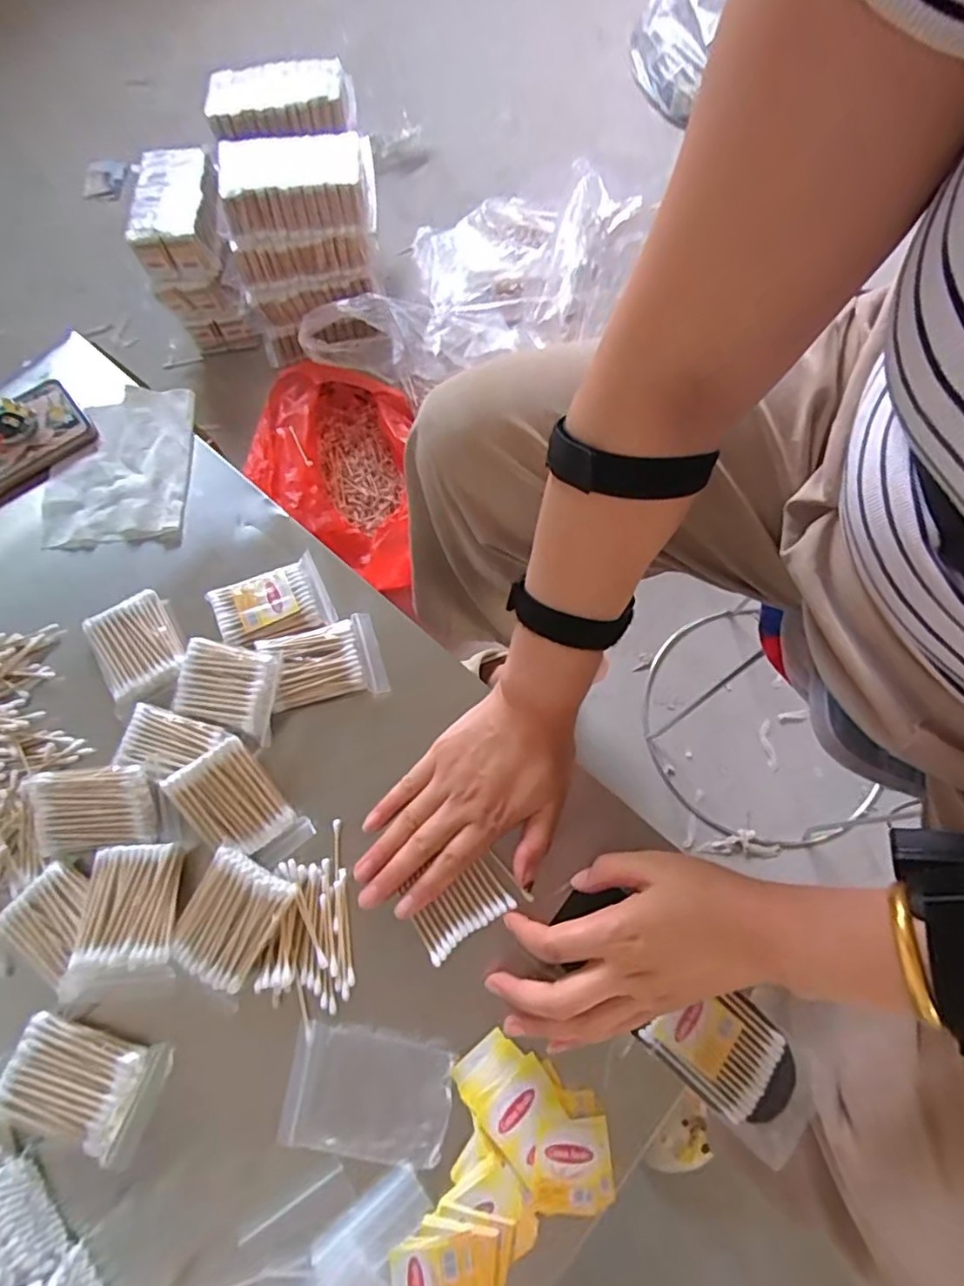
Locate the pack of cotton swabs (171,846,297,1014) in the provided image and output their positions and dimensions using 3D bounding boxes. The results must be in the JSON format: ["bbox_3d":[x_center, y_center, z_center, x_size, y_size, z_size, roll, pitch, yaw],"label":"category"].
[{"bbox_3d":[-0.163,0.180,0.393,0.056,0.020,0.080,28,74,10],"label":"pack of cotton swabs"}]

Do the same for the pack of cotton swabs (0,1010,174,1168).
[{"bbox_3d":[-0.241,0.268,0.371,0.085,0.022,0.060,13,72,6],"label":"pack of cotton swabs"}]

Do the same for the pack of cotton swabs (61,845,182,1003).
[{"bbox_3d":[-0.229,0.174,0.392,0.061,0.022,0.085,-8,71,-1],"label":"pack of cotton swabs"}]

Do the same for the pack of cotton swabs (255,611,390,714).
[{"bbox_3d":[-0.118,0.015,0.459,0.081,0.021,0.062,-18,71,-5],"label":"pack of cotton swabs"}]

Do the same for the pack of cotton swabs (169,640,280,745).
[{"bbox_3d":[-0.182,0.032,0.441,0.077,0.010,0.061,10,85,14],"label":"pack of cotton swabs"}]

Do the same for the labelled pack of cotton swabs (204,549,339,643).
[{"bbox_3d":[-0.162,-0.029,0.475,0.083,0.009,0.059,-24,72,-7],"label":"labelled pack of cotton swabs"}]

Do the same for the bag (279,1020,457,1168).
[{"bbox_3d":[-0.069,0.273,0.374,0.095,0.011,0.064,7,71,4],"label":"bag"}]

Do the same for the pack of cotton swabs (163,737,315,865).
[{"bbox_3d":[-0.163,0.111,0.415,0.053,0.008,0.089,-40,94,-20],"label":"pack of cotton swabs"}]

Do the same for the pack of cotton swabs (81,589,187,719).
[{"bbox_3d":[-0.258,0.004,0.462,0.062,0.015,0.078,-30,73,-9],"label":"pack of cotton swabs"}]

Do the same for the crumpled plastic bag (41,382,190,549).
[{"bbox_3d":[-0.312,-0.153,0.530,0.120,0.014,0.138,-7,71,-1],"label":"crumpled plastic bag"}]

